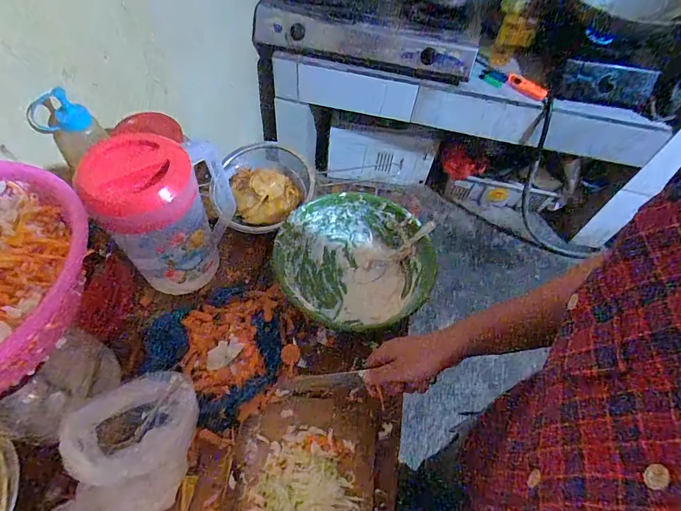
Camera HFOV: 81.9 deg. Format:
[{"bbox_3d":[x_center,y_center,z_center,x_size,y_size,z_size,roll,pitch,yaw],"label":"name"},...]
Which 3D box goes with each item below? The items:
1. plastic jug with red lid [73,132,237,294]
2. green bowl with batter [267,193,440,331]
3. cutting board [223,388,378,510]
[{"bbox_3d":[-0.233,-0.069,0.541,0.106,0.196,0.161,18,57,7],"label":"plastic jug with red lid"},{"bbox_3d":[0.022,0.007,0.639,0.224,0.088,0.200,5,56,-2],"label":"green bowl with batter"},{"bbox_3d":[-0.045,0.276,0.478,0.177,0.020,0.225,7,56,0],"label":"cutting board"}]

